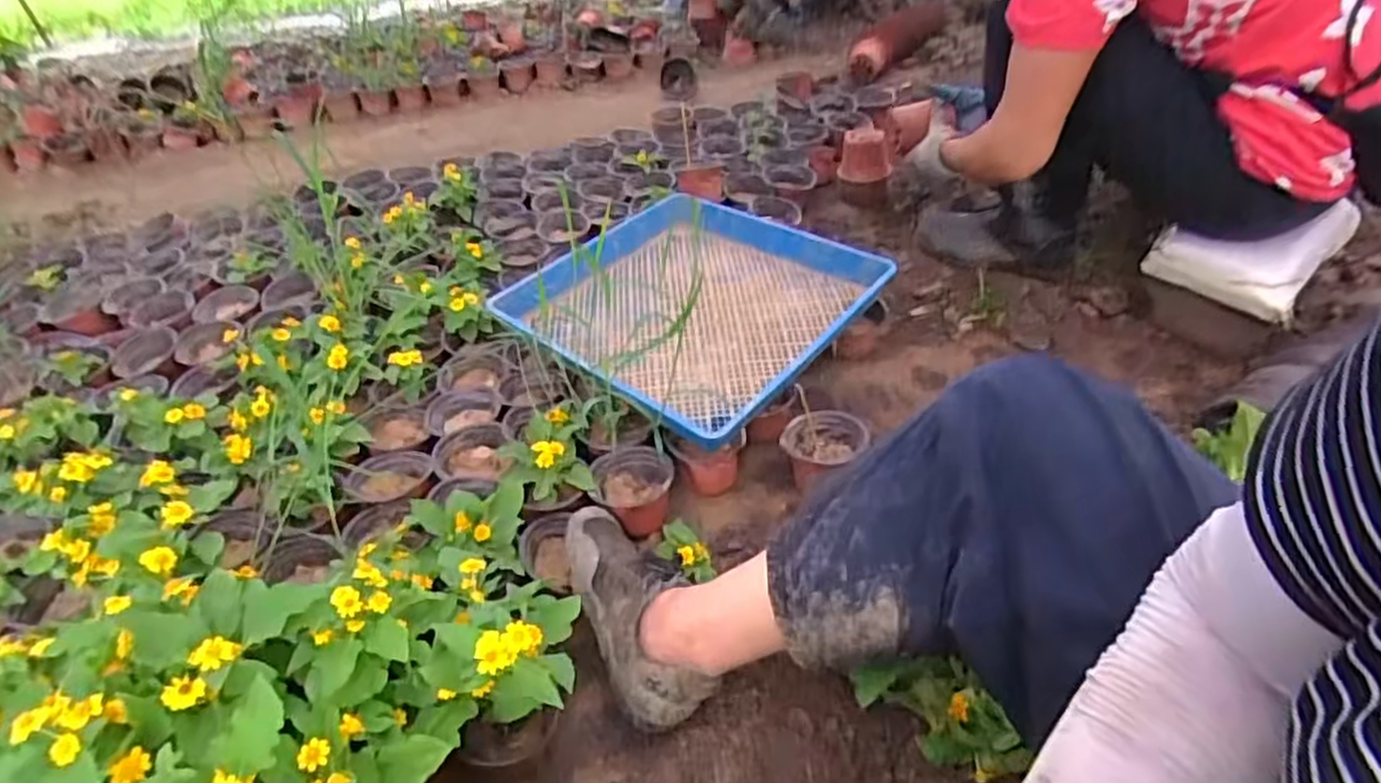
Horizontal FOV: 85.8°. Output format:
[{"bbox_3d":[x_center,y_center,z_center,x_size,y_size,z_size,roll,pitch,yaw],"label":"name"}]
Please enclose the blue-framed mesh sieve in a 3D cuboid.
[{"bbox_3d":[0.004,-0.139,1.050,0.436,0.066,0.430,25,48,34],"label":"blue-framed mesh sieve"}]

